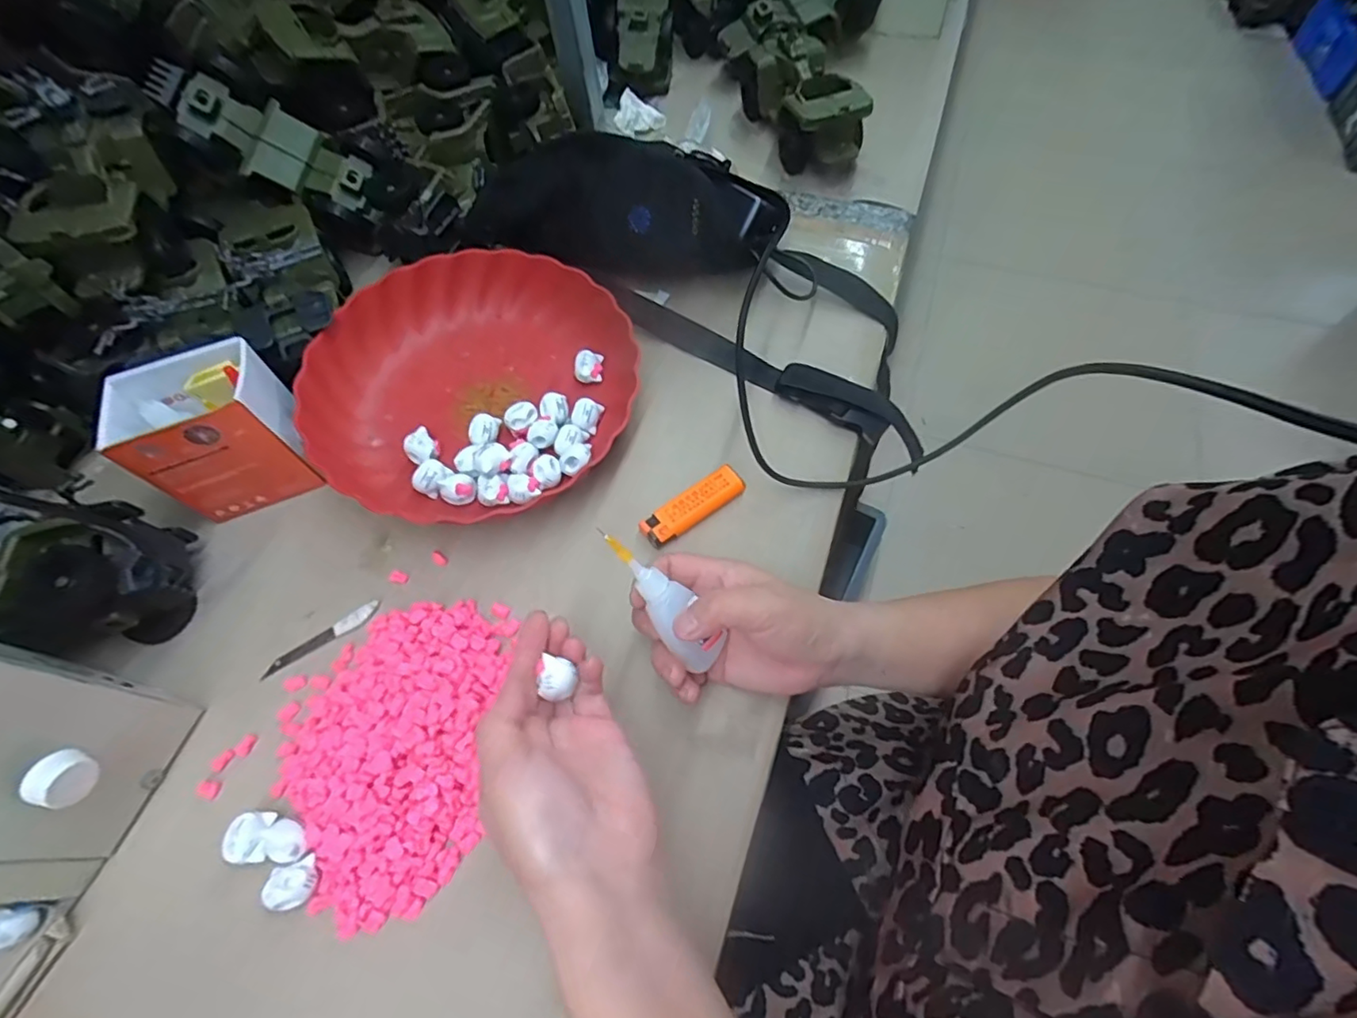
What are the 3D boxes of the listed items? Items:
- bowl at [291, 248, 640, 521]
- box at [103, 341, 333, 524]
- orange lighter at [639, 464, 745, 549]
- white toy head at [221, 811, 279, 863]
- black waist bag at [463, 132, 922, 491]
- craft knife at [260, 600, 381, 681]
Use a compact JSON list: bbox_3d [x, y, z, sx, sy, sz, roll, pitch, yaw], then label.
[{"bbox_3d":[-0.154,-0.095,0.453,0.248,0.055,0.237,-22,62,-8],"label":"bowl"},{"bbox_3d":[-0.328,-0.053,0.418,0.095,0.090,0.069,-22,62,-7],"label":"box"},{"bbox_3d":[0.011,-0.002,0.418,0.081,0.014,0.024,-36,65,-14],"label":"orange lighter"},{"bbox_3d":[-0.241,0.184,0.328,0.020,0.012,0.025,-1,62,4],"label":"white toy head"},{"bbox_3d":[0.033,-0.201,0.493,0.410,0.099,0.158,34,69,5],"label":"black waist bag"},{"bbox_3d":[-0.239,0.087,0.393,0.079,0.004,0.011,-32,64,-12],"label":"craft knife"}]

